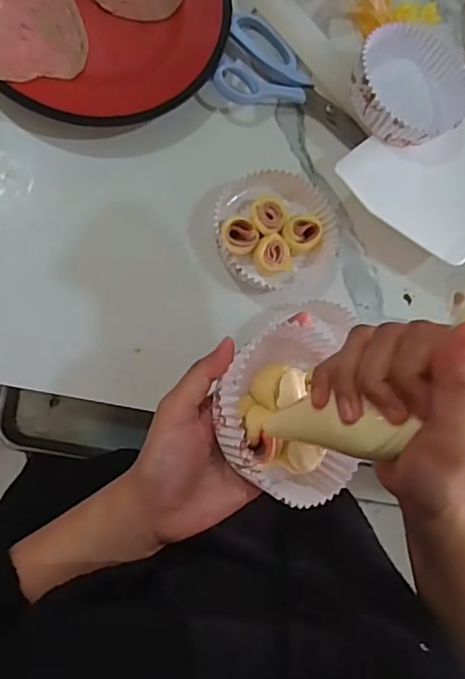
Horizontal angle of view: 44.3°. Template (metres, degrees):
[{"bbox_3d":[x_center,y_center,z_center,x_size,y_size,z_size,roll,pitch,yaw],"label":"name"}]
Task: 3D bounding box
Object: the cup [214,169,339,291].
[{"bbox_3d":[0.037,-0.088,0.469,0.102,0.032,0.090,3,86,-9],"label":"cup"}]

